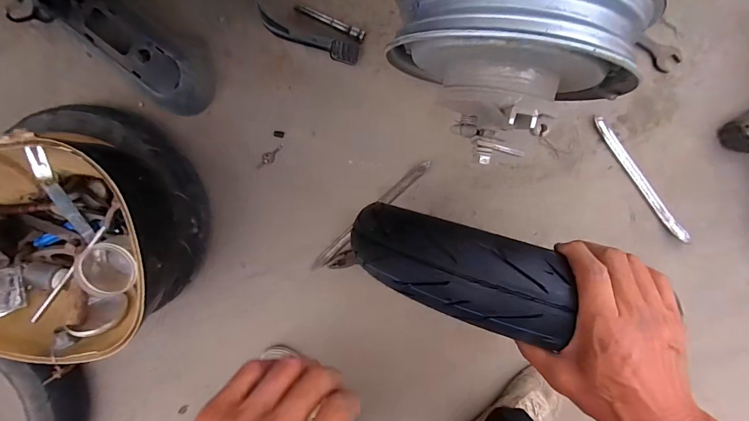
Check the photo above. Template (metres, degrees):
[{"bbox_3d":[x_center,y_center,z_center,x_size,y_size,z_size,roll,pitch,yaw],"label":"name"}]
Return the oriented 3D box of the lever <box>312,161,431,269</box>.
[{"bbox_3d":[-0.009,0.011,0.673,0.290,0.017,0.023,-44,95,7],"label":"lever"}]

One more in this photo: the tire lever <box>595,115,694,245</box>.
[{"bbox_3d":[0.477,-0.054,0.647,0.021,0.014,0.282,-37,96,7],"label":"tire lever"}]

